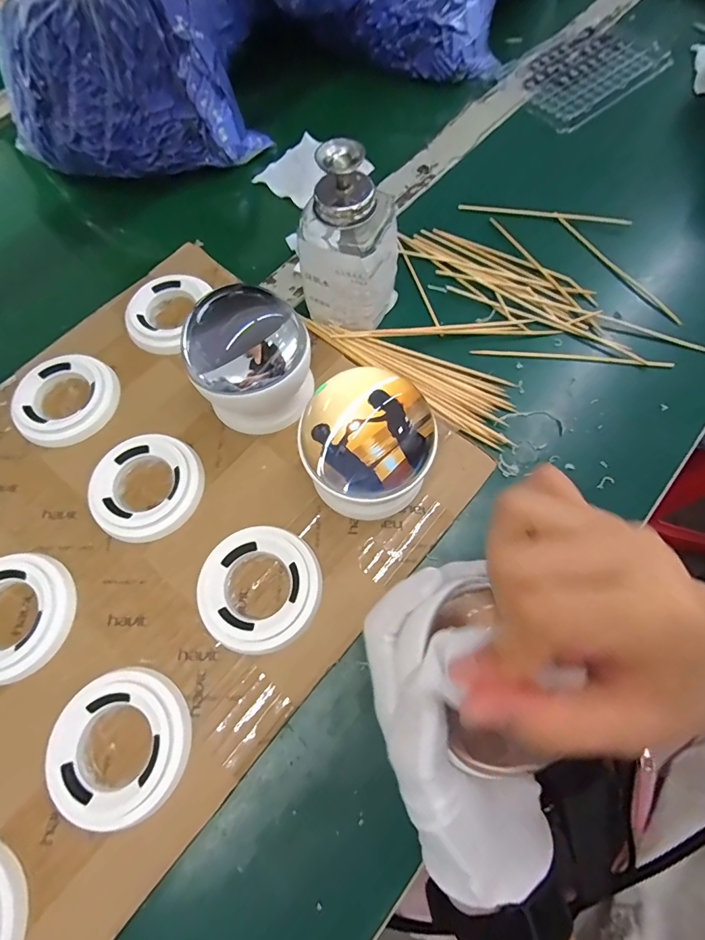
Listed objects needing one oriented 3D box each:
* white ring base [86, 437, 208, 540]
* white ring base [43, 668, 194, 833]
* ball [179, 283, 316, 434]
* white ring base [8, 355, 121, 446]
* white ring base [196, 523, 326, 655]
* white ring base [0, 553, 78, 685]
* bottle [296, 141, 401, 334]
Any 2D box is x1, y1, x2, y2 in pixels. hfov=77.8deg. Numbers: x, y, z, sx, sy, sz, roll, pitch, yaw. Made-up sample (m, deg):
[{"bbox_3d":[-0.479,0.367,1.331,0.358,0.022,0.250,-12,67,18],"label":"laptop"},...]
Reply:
[{"bbox_3d":[-0.133,0.011,0.284,0.070,0.012,0.069,0,68,1],"label":"white ring base"},{"bbox_3d":[-0.121,0.144,0.229,0.069,0.013,0.069,0,68,1],"label":"white ring base"},{"bbox_3d":[-0.063,-0.066,0.278,0.071,0.080,0.063,16,69,8],"label":"ball"},{"bbox_3d":[-0.204,-0.051,0.312,0.070,0.013,0.064,0,68,1],"label":"white ring base"},{"bbox_3d":[-0.054,0.069,0.258,0.071,0.012,0.068,0,68,1],"label":"white ring base"},{"bbox_3d":[-0.199,0.086,0.255,0.068,0.013,0.069,0,68,1],"label":"white ring base"},{"bbox_3d":[-0.002,-0.148,0.296,0.059,0.113,0.055,18,69,8],"label":"bottle"}]

